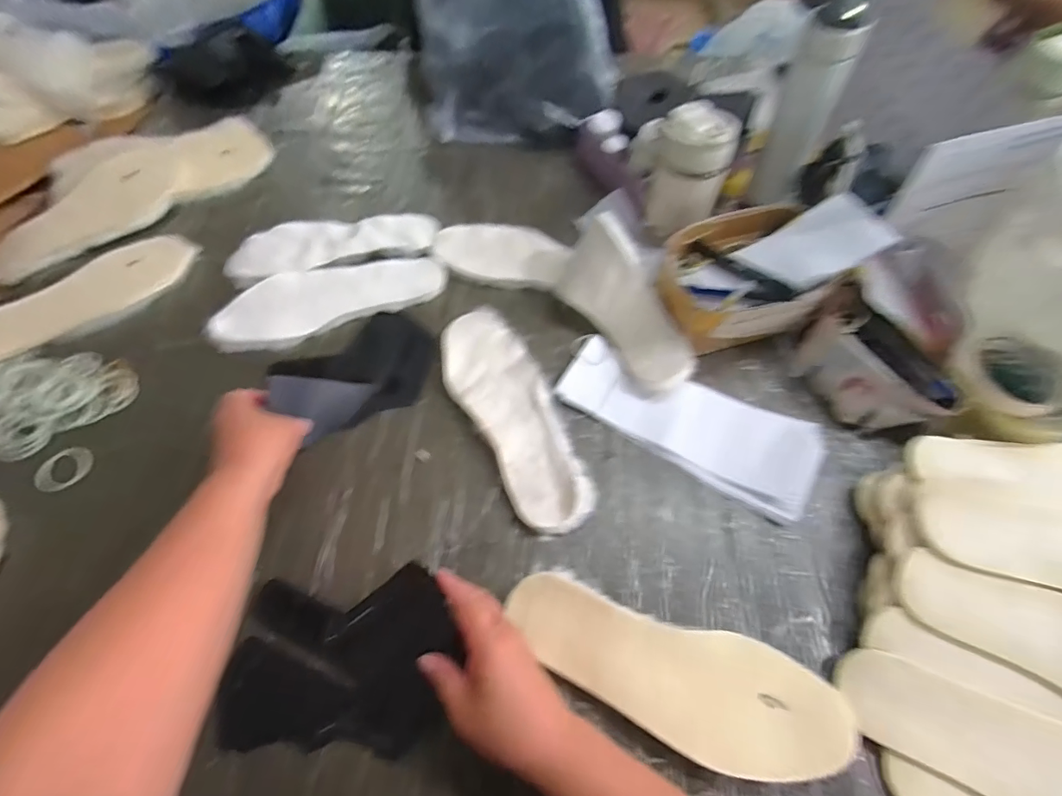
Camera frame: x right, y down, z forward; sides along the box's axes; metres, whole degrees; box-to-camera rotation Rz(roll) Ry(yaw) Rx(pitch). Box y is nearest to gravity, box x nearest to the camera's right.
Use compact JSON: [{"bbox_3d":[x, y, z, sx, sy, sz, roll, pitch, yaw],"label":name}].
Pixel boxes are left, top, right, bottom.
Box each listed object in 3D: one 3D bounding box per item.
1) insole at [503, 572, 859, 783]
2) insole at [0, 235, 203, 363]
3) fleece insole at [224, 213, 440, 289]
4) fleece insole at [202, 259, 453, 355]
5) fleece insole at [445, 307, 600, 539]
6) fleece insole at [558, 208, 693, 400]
[{"bbox_3d":[0.109,0.222,0.385,0.265,0.018,0.090,15,60,10],"label":"insole"},{"bbox_3d":[-0.558,-0.123,0.587,0.093,0.015,0.286,37,66,21],"label":"insole"},{"bbox_3d":[-0.260,-0.211,0.642,0.262,0.008,0.098,-18,60,-10],"label":"fleece insole"},{"bbox_3d":[-0.246,-0.125,0.599,0.272,0.024,0.091,-23,61,-13],"label":"fleece insole"},{"bbox_3d":[-0.022,0.011,0.521,0.092,0.028,0.278,-23,61,-13],"label":"fleece insole"},{"bbox_3d":[0.100,-0.102,0.561,0.028,0.098,0.211,-17,77,-52],"label":"fleece insole"}]

